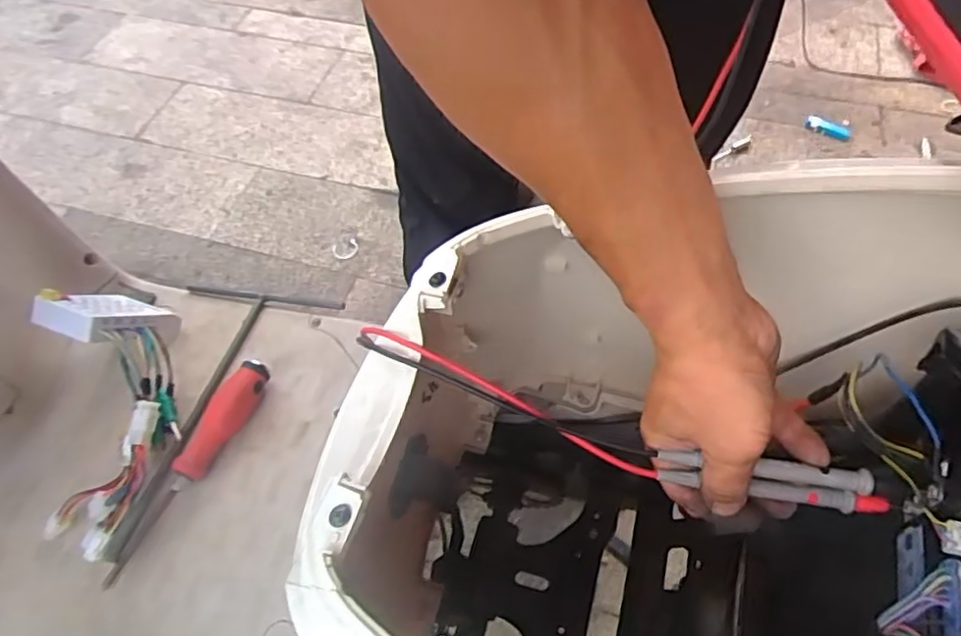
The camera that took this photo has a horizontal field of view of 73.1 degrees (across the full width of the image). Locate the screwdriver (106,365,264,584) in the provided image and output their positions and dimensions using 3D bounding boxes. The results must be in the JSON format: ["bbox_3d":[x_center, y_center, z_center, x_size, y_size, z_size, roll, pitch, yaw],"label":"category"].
[{"bbox_3d":[-0.255,0.122,0.560,0.037,0.027,0.208,22,60,16],"label":"screwdriver"}]

